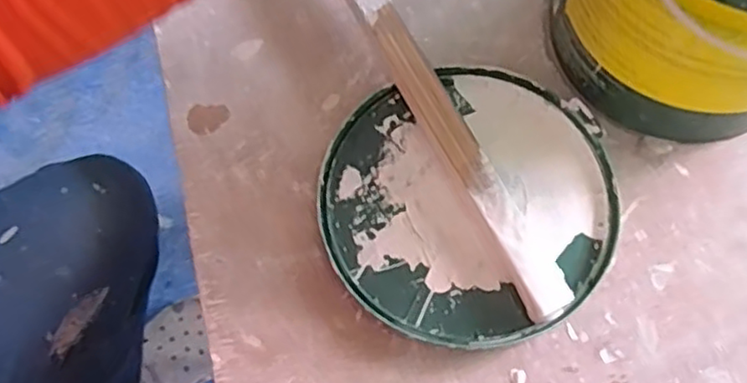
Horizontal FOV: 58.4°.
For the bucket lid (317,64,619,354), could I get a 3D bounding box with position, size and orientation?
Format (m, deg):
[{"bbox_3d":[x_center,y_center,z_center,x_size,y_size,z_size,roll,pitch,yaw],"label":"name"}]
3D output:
[{"bbox_3d":[0.056,0.006,0.394,0.167,0.014,0.162,-1,71,2],"label":"bucket lid"}]

